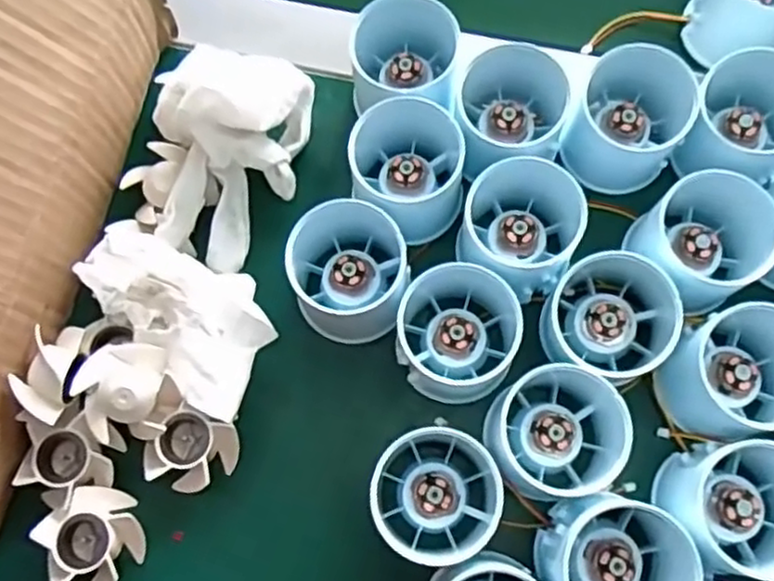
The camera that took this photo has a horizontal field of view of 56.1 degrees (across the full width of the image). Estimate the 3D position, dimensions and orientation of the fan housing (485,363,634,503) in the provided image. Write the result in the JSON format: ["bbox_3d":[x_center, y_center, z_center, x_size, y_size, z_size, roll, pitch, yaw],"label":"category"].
[{"bbox_3d":[0.074,0.061,0.308,0.054,0.049,0.058,-1,74,2],"label":"fan housing"}]

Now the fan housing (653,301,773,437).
[{"bbox_3d":[0.153,0.035,0.315,0.059,0.047,0.054,-1,74,2],"label":"fan housing"}]

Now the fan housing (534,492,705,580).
[{"bbox_3d":[0.092,0.110,0.292,0.056,0.047,0.053,16,75,6],"label":"fan housing"}]

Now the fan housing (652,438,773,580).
[{"bbox_3d":[0.148,0.090,0.298,0.061,0.046,0.058,10,75,5],"label":"fan housing"}]

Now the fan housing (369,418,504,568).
[{"bbox_3d":[0.023,0.084,0.301,0.054,0.045,0.056,-1,74,2],"label":"fan housing"}]

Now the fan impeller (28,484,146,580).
[{"bbox_3d":[-0.130,0.109,0.317,0.041,0.014,0.041,-1,74,2],"label":"fan impeller"}]

